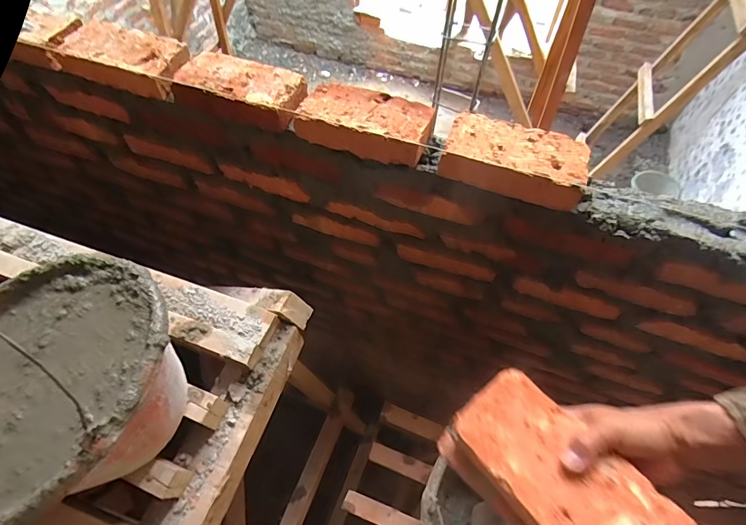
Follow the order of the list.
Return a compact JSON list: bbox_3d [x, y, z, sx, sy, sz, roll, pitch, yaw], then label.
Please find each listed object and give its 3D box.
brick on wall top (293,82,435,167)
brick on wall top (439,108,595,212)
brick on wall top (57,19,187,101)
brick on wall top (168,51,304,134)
[{"bbox_3d":[-0.007,-0.219,0.611,0.202,0.047,0.099,18,60,9],"label":"brick on wall top"},{"bbox_3d":[0.206,-0.153,0.578,0.198,0.049,0.103,17,59,9],"label":"brick on wall top"},{"bbox_3d":[-0.414,-0.352,0.683,0.227,0.055,0.100,18,60,9],"label":"brick on wall top"},{"bbox_3d":[-0.206,-0.284,0.651,0.213,0.048,0.104,21,60,11],"label":"brick on wall top"}]

